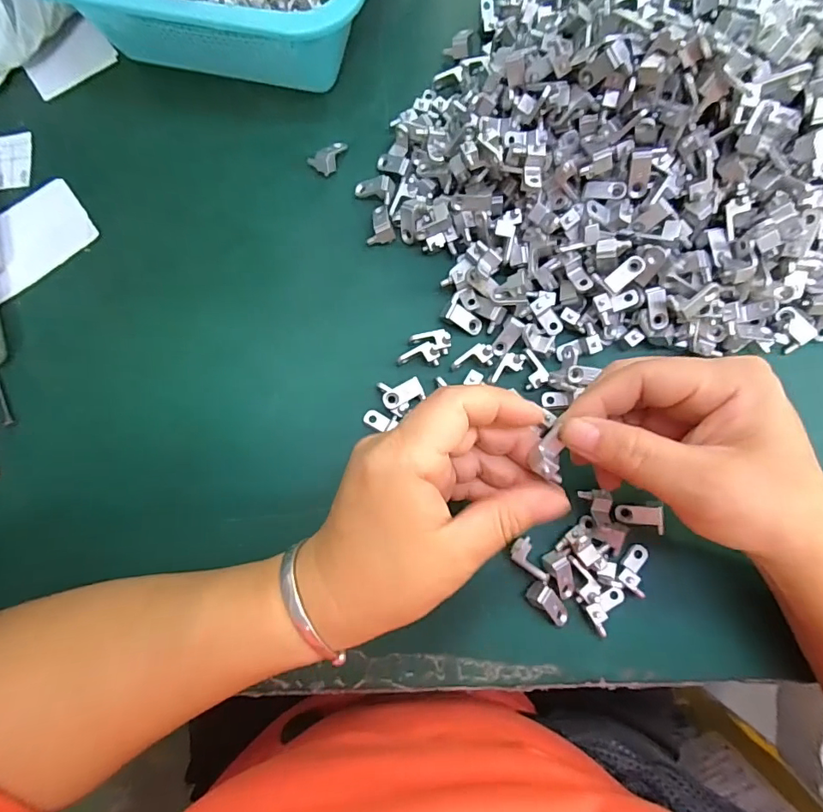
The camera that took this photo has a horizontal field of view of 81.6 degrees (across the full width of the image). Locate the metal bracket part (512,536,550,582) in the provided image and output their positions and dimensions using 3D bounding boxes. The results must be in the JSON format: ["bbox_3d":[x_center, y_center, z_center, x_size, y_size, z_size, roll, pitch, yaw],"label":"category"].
[{"bbox_3d":[0.060,0.081,0.249,0.012,0.009,0.023,-23,80,-3],"label":"metal bracket part"}]

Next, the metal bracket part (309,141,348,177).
[{"bbox_3d":[-0.049,-0.155,0.296,0.026,0.011,0.013,-42,82,-6],"label":"metal bracket part"}]

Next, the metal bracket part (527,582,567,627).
[{"bbox_3d":[0.072,0.103,0.247,0.012,0.008,0.026,-42,97,-6],"label":"metal bracket part"}]

